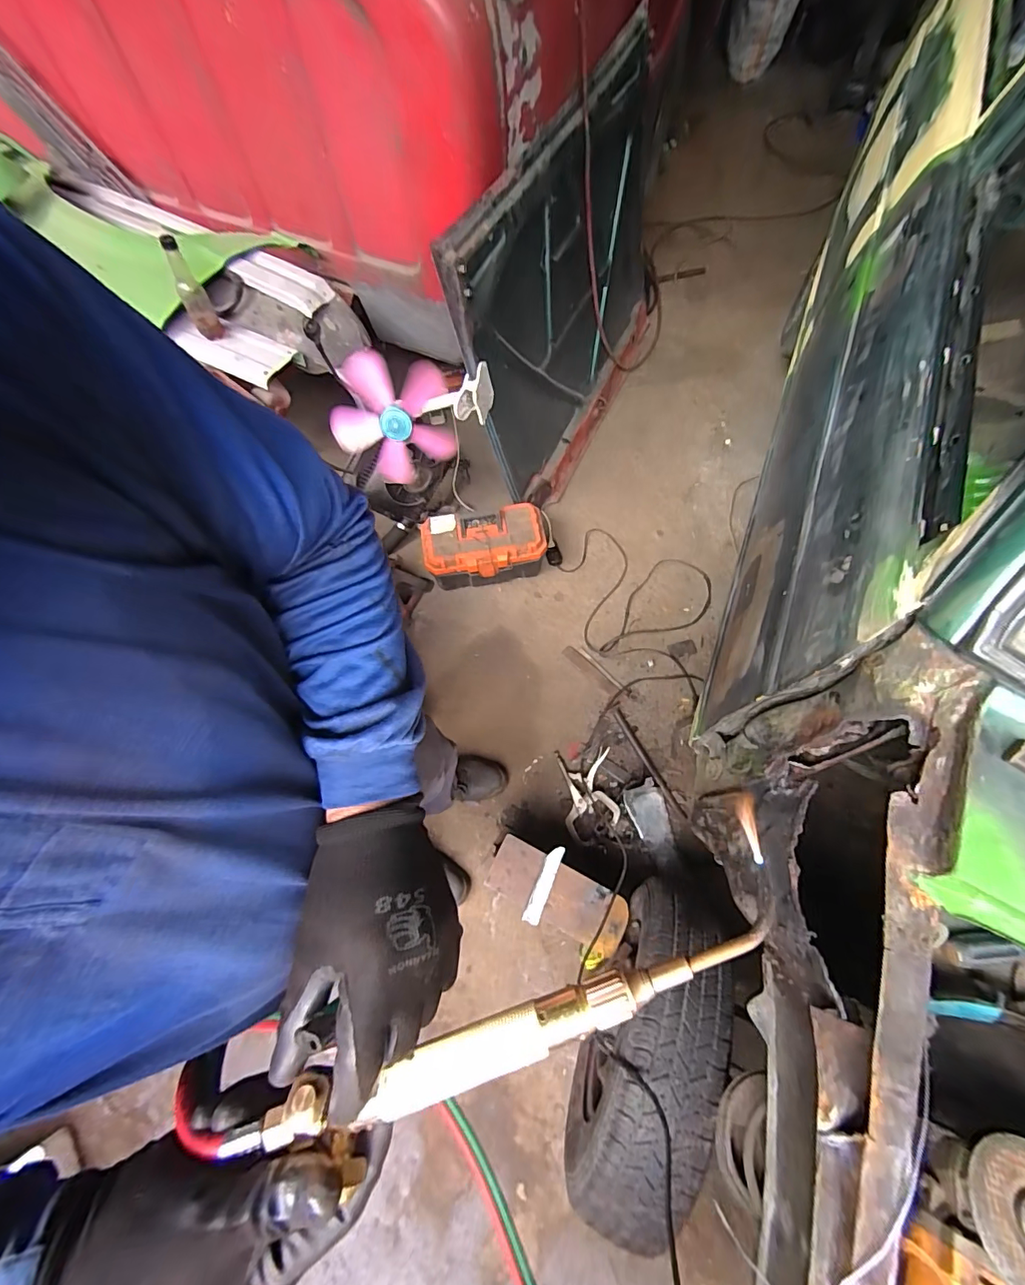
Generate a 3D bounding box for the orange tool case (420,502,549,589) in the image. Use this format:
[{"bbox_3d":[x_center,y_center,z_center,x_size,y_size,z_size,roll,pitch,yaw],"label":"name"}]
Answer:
[{"bbox_3d":[-0.086,-0.297,1.526,0.386,0.216,0.197,-7,70,0],"label":"orange tool case"}]

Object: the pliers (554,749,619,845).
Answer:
[{"bbox_3d":[0.220,0.438,1.324,0.152,0.046,0.256,-8,70,0],"label":"pliers"}]

